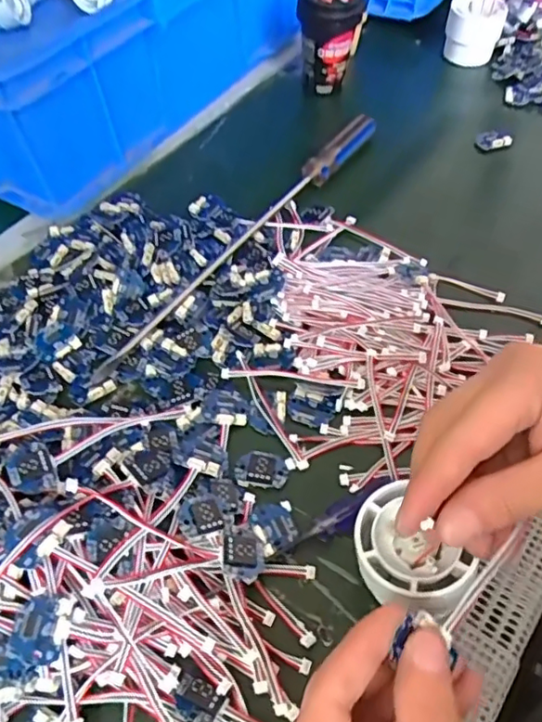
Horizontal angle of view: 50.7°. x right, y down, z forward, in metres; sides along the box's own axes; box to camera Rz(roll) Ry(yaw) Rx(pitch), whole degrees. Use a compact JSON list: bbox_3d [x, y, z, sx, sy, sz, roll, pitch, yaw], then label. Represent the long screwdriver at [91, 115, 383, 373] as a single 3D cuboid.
[{"bbox_3d":[-0.012,-0.101,0.435,0.019,0.016,0.323,30,61,21],"label":"long screwdriver"}]

